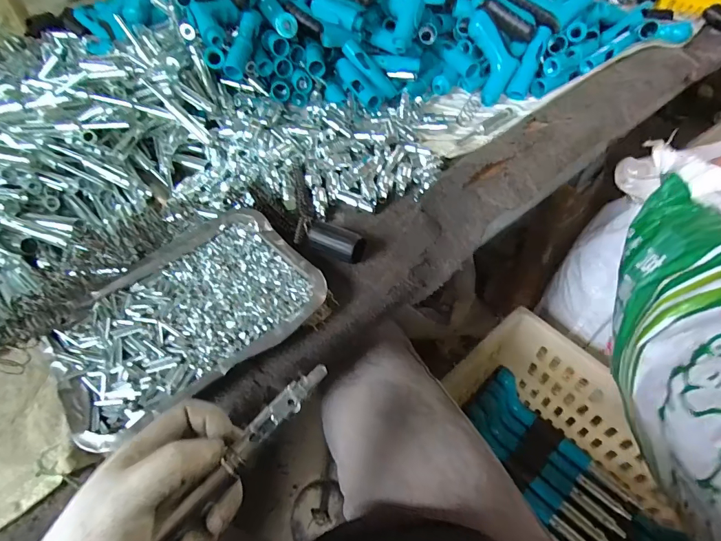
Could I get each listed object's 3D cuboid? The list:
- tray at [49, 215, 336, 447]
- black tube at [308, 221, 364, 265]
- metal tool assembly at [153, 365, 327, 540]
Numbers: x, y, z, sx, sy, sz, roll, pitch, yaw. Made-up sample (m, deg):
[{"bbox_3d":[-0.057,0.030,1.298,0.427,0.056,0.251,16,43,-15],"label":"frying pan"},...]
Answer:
[{"bbox_3d":[-0.174,0.043,0.412,0.248,0.025,0.172,-36,57,-24],"label":"tray"},{"bbox_3d":[-0.030,-0.031,0.472,0.066,0.030,0.033,24,55,21],"label":"black tube"},{"bbox_3d":[-0.074,0.117,0.273,0.015,0.011,0.140,30,59,25],"label":"metal tool assembly"}]

